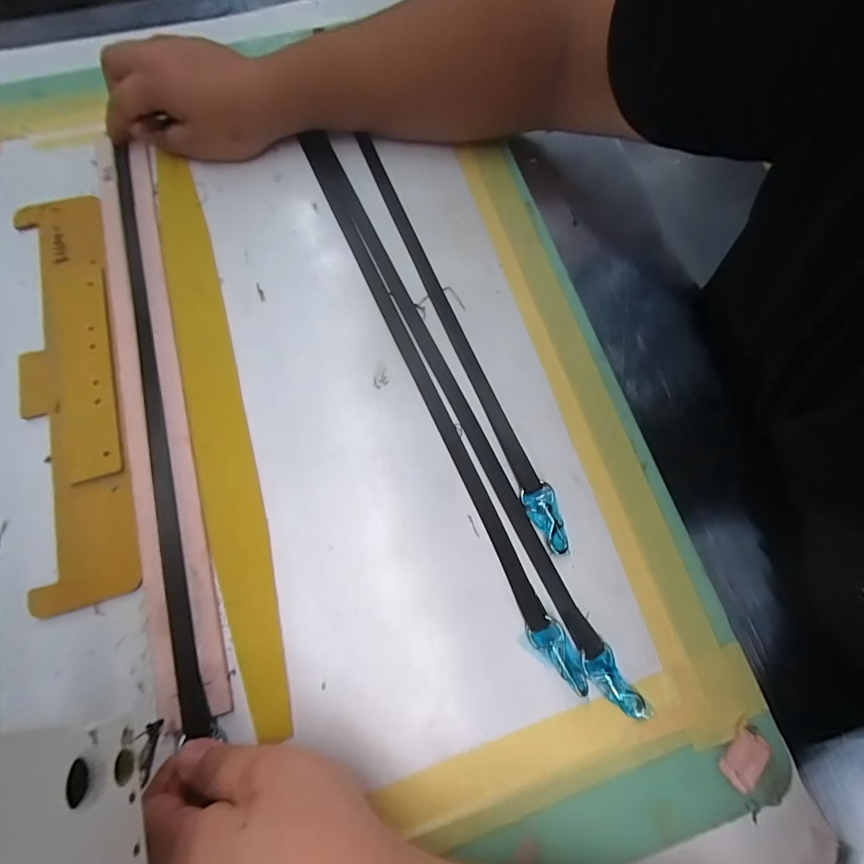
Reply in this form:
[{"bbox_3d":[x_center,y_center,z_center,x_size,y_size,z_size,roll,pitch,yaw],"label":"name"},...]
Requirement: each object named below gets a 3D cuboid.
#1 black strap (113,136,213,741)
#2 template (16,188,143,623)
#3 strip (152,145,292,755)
[{"bbox_3d":[-0.204,-0.032,0.298,0.013,0.007,0.451,-16,75,-7],"label":"black strap"},{"bbox_3d":[-0.263,-0.041,0.296,0.064,0.006,0.319,-16,75,-7],"label":"template"},{"bbox_3d":[-0.159,-0.026,0.302,0.036,0.010,0.439,-16,75,-7],"label":"strip"}]

